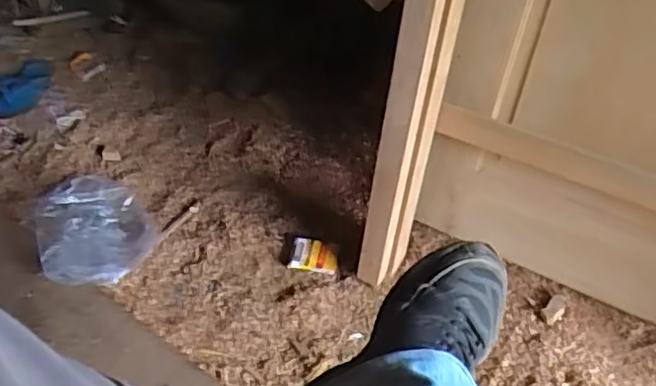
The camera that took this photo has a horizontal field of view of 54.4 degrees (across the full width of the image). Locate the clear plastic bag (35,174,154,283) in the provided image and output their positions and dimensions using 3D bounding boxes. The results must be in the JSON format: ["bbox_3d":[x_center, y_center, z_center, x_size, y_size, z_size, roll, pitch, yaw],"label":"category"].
[{"bbox_3d":[-0.466,0.076,1.284,0.214,0.086,0.263,-23,48,-17],"label":"clear plastic bag"}]

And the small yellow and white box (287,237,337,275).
[{"bbox_3d":[-0.028,0.123,1.246,0.095,0.020,0.063,8,47,13],"label":"small yellow and white box"}]

